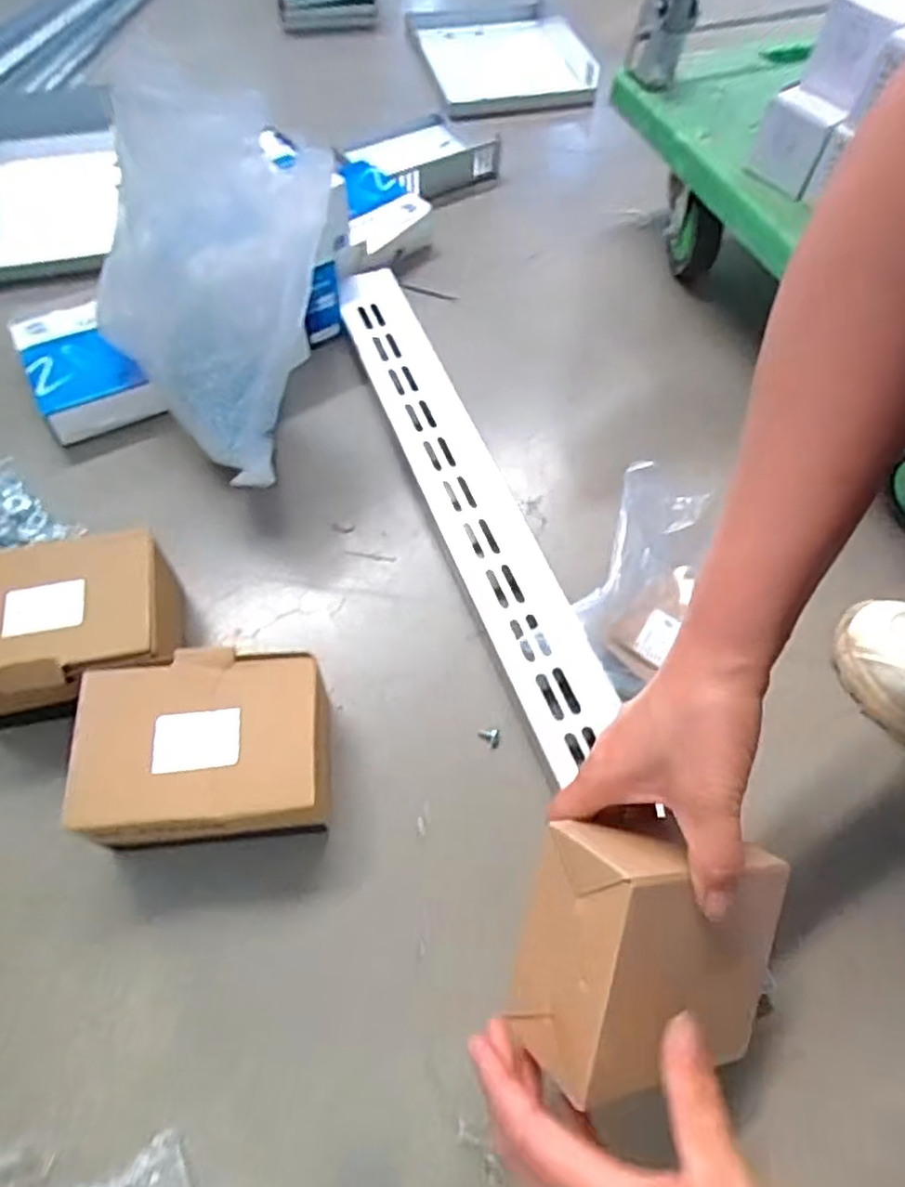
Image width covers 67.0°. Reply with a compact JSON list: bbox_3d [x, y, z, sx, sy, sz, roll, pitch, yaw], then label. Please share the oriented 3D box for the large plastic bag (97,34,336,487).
[{"bbox_3d":[-0.211,-0.303,0.627,0.193,0.162,0.384,-2,61,-5],"label":"large plastic bag"}]

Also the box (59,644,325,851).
[{"bbox_3d":[-0.164,0.111,0.475,0.161,0.083,0.116,-4,61,-4],"label":"box"}]

